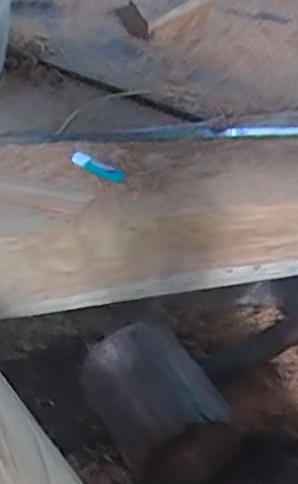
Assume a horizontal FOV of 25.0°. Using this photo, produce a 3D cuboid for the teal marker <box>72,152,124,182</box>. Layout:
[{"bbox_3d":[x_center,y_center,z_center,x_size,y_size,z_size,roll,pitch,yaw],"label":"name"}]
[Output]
[{"bbox_3d":[-0.088,-0.126,1.137,0.103,0.016,0.031,24,41,20],"label":"teal marker"}]

